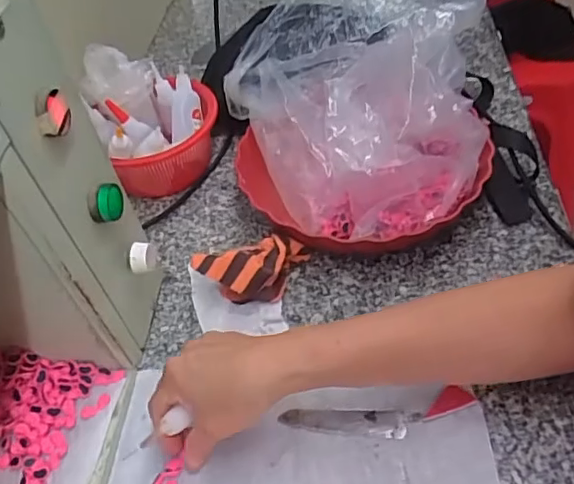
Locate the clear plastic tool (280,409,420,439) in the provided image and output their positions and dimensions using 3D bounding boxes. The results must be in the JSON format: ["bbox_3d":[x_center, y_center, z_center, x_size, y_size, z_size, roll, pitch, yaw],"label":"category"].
[{"bbox_3d":[0.047,0.135,0.425,0.102,0.006,0.020,-1,47,9],"label":"clear plastic tool"}]

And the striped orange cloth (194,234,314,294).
[{"bbox_3d":[-0.031,0.024,0.508,0.102,0.038,0.053,-14,47,-3],"label":"striped orange cloth"}]

